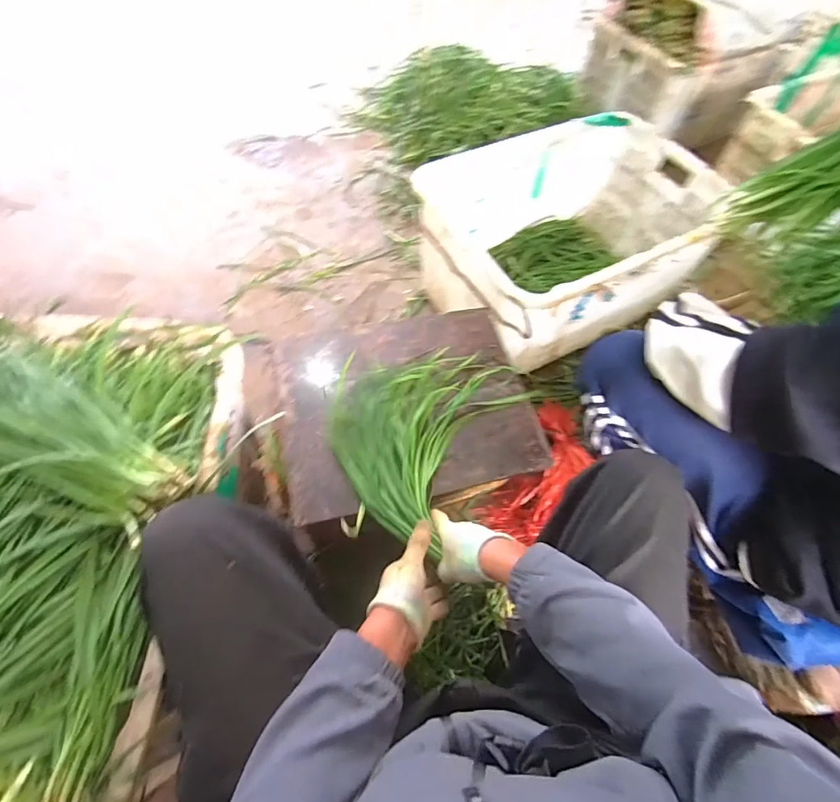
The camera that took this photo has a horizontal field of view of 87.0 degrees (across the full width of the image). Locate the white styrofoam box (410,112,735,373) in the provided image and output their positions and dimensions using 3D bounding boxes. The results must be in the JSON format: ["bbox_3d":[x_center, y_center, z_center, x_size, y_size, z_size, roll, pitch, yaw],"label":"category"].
[{"bbox_3d":[0.352,-0.391,1.122,0.652,0.317,0.496,-25,65,-16],"label":"white styrofoam box"}]

